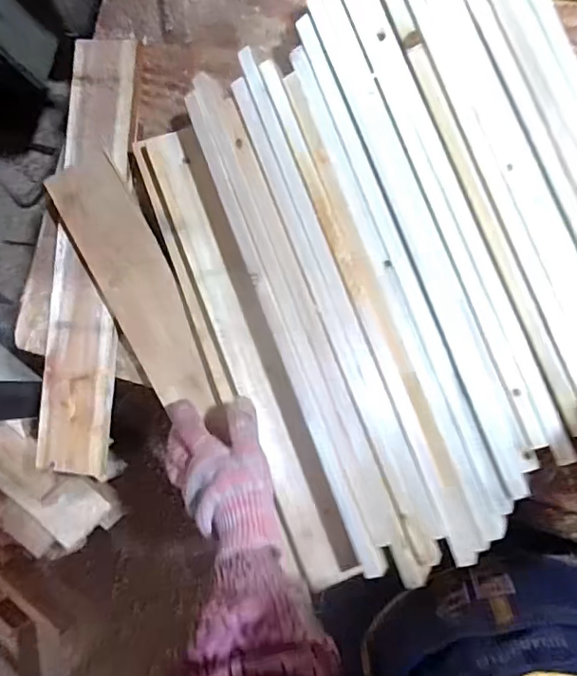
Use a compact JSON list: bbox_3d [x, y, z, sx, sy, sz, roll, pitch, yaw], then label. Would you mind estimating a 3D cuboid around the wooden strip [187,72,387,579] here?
[{"bbox_3d":[-0.007,-0.025,0.520,0.034,0.007,0.495,-21,83,5],"label":"wooden strip"}]

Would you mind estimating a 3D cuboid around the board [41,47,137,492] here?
[{"bbox_3d":[-0.235,-0.097,0.625,0.082,0.016,0.501,4,86,7],"label":"board"}]

